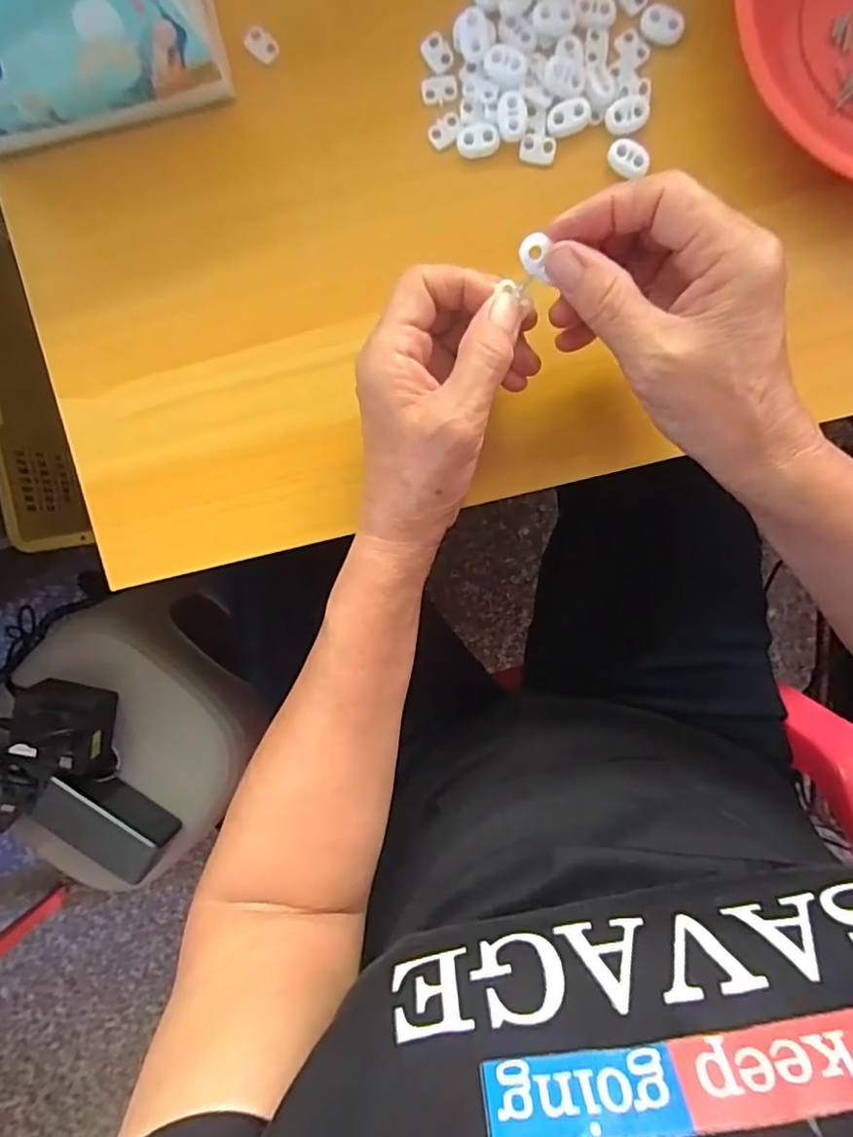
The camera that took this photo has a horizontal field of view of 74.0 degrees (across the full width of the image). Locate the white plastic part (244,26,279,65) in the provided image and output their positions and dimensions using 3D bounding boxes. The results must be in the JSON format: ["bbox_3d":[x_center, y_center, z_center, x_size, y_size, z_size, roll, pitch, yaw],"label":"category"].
[{"bbox_3d":[-0.088,-0.279,0.302,0.018,0.004,0.013,34,95,-3],"label":"white plastic part"}]

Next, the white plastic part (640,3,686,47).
[{"bbox_3d":[0.123,-0.282,0.294,0.022,0.007,0.012,21,95,-1],"label":"white plastic part"}]

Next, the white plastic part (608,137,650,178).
[{"bbox_3d":[0.107,-0.216,0.298,0.022,0.005,0.016,29,95,-2],"label":"white plastic part"}]

